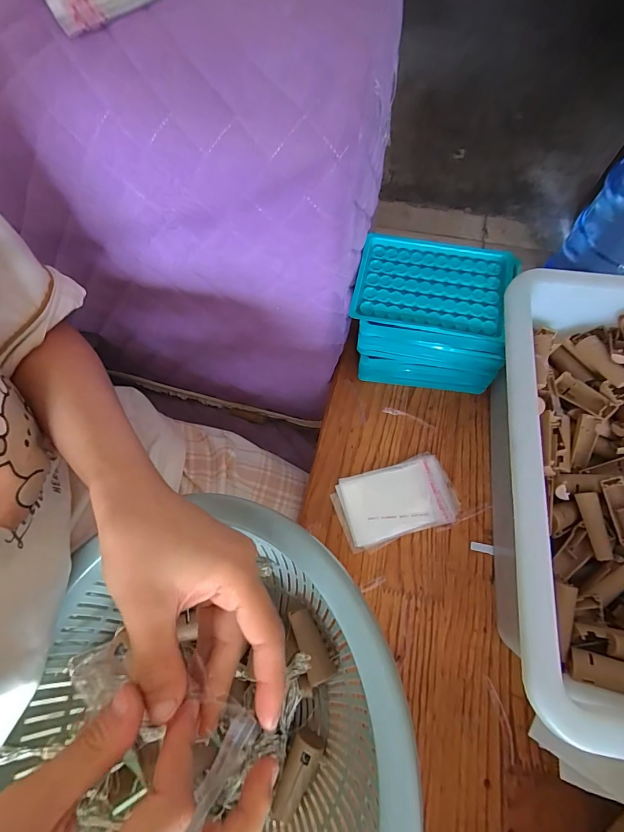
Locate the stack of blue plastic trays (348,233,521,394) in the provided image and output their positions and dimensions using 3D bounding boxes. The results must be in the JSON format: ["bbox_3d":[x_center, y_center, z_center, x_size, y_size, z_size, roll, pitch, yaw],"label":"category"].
[{"bbox_3d":[0.109,-0.092,0.382,0.136,0.111,0.095,9,69,6],"label":"stack of blue plastic trays"}]

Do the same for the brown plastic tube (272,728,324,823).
[{"bbox_3d":[-0.010,0.251,0.269,0.022,0.019,0.049,21,70,10],"label":"brown plastic tube"}]

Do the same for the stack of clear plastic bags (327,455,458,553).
[{"bbox_3d":[0.079,0.081,0.366,0.111,0.005,0.068,-18,69,-5],"label":"stack of clear plastic bags"}]

